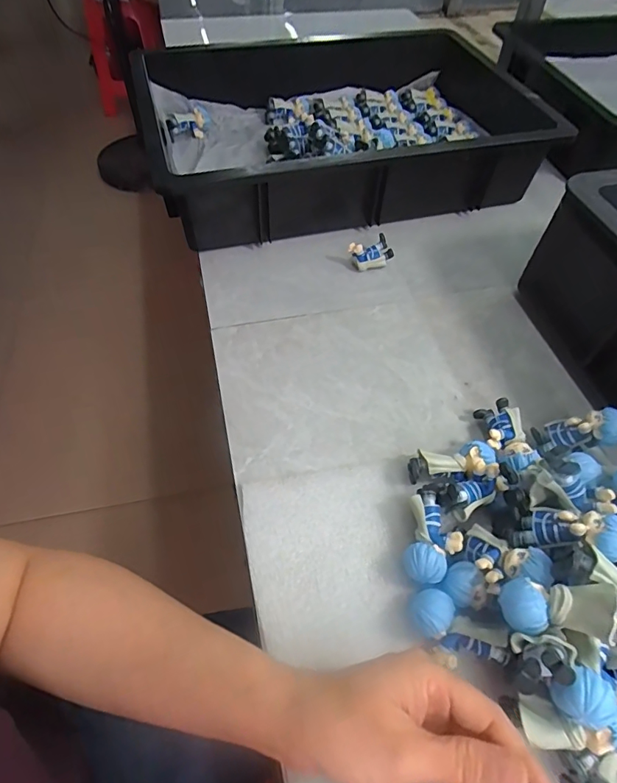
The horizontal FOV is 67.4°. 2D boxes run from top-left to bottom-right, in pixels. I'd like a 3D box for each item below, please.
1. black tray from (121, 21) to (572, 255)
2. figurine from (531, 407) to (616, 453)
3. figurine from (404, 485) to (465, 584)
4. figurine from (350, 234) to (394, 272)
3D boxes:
[{"bbox_3d":[0.034,-0.338,0.588,0.436,0.097,0.346,-13,56,-11],"label":"black tray"},{"bbox_3d":[0.201,0.028,0.347,0.062,0.026,0.023,-20,40,42],"label":"figurine"},{"bbox_3d":[0.083,0.099,0.312,0.034,0.027,0.059,11,55,6],"label":"figurine"},{"bbox_3d":[0.066,-0.145,0.491,0.046,0.030,0.024,-23,58,-17],"label":"figurine"}]

